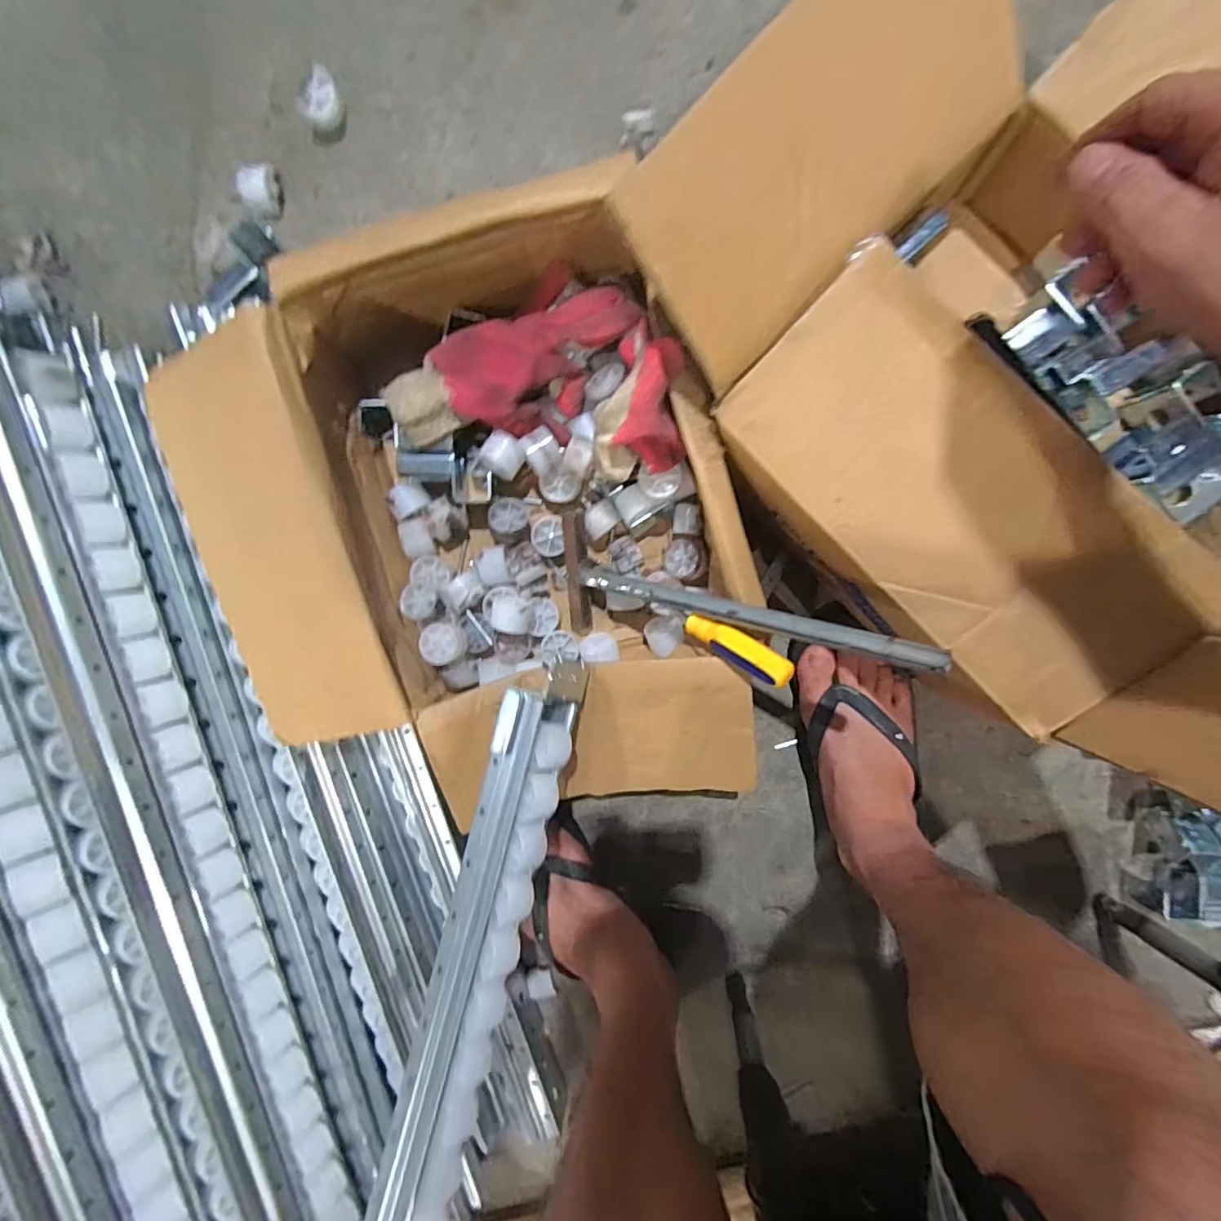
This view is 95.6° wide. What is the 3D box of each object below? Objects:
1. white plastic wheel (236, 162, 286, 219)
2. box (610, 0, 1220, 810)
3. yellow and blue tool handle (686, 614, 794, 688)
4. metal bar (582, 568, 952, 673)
[{"bbox_3d":[-0.310,-0.373,0.495,0.028,0.030,0.041,-12,93,1],"label":"white plastic wheel"},{"bbox_3d":[0.283,-0.199,0.333,0.409,0.214,0.423,-43,92,4],"label":"box"},{"bbox_3d":[0.093,0.029,0.404,0.084,0.022,0.024,31,94,35],"label":"yellow and blue tool handle"},{"bbox_3d":[0.084,0.001,0.396,0.274,0.013,0.017,16,94,38],"label":"metal bar"}]

